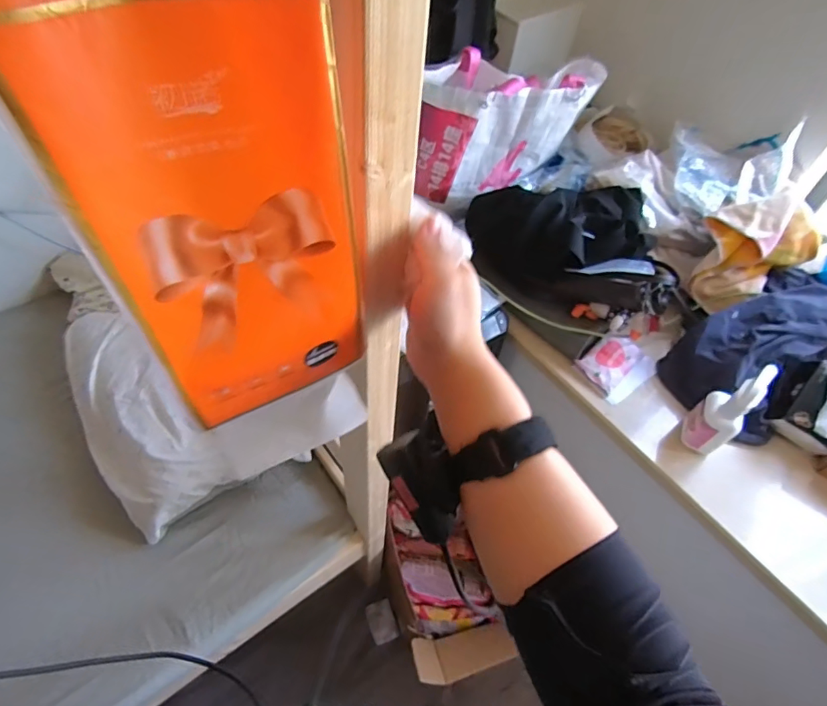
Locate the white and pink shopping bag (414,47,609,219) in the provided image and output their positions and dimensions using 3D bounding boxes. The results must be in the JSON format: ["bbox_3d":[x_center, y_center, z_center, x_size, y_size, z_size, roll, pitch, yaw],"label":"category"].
[{"bbox_3d":[0.177,-0.448,0.957,0.386,0.267,0.133,-19,58,-18],"label":"white and pink shopping bag"}]

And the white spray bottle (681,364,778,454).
[{"bbox_3d":[0.502,0.092,0.761,0.077,0.164,0.066,-34,63,-25],"label":"white spray bottle"}]

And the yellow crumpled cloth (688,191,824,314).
[{"bbox_3d":[0.651,-0.205,0.925,0.201,0.157,0.176,-10,55,-11],"label":"yellow crumpled cloth"}]

